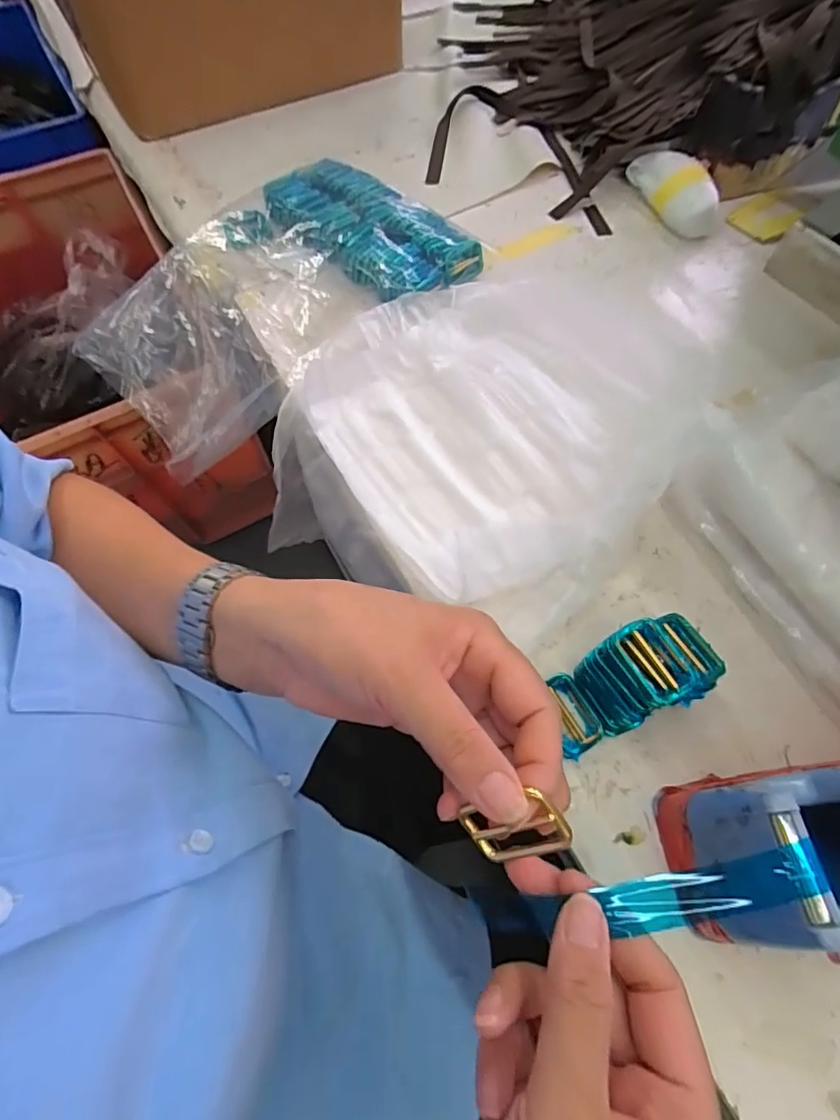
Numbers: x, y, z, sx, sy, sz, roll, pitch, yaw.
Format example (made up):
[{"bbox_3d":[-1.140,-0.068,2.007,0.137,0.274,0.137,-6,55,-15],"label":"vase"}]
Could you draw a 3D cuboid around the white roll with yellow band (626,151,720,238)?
[{"bbox_3d":[0.264,-0.385,0.545,0.052,0.039,0.115,-15,63,-5],"label":"white roll with yellow band"}]

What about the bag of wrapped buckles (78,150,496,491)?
[{"bbox_3d":[-0.140,-0.254,0.508,0.349,0.064,0.225,-40,74,-4],"label":"bag of wrapped buckles"}]

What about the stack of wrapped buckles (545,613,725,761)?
[{"bbox_3d":[0.125,0.068,0.304,0.094,0.053,0.050,-21,64,-9],"label":"stack of wrapped buckles"}]

